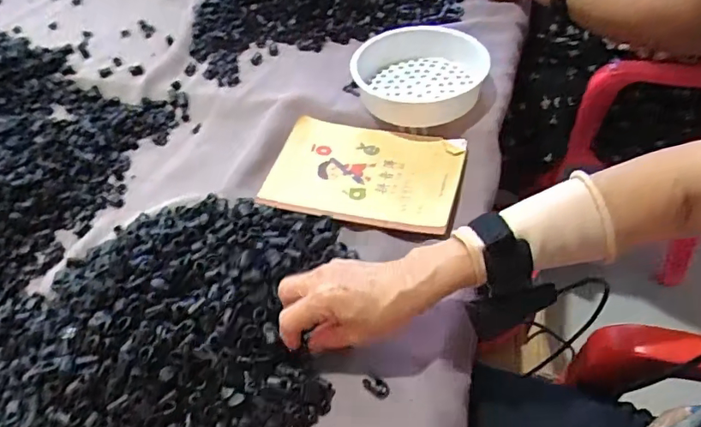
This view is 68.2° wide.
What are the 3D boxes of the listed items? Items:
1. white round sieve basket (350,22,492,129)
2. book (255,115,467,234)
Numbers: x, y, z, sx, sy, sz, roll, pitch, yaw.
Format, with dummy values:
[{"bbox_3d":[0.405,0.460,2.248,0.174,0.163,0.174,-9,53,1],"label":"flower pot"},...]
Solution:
[{"bbox_3d":[0.086,-0.174,0.654,0.160,0.046,0.162,-3,49,3],"label":"white round sieve basket"},{"bbox_3d":[0.017,-0.048,0.587,0.206,0.011,0.144,9,50,14],"label":"book"}]

